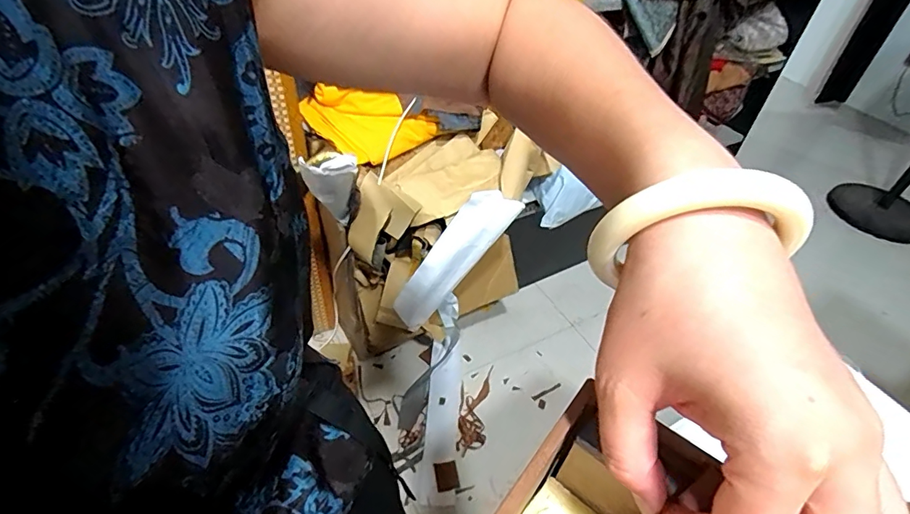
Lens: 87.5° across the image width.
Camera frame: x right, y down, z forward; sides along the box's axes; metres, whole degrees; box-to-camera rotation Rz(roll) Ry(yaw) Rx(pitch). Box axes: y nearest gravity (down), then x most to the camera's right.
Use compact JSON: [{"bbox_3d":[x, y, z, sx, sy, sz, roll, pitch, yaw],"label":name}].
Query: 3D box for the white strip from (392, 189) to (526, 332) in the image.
[{"bbox_3d":[-0.006,0.005,0.943,0.096,0.324,0.056,24,19,-51],"label":"white strip"}]

